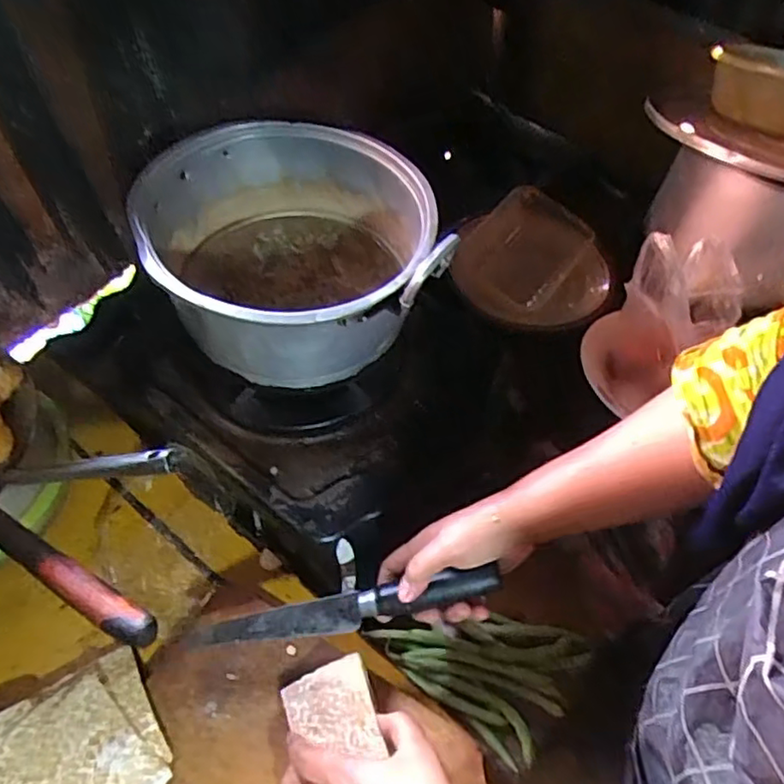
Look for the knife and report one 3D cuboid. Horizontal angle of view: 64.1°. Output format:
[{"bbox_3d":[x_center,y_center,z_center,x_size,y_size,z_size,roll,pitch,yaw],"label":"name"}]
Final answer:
[{"bbox_3d":[-0.043,0.173,0.484,0.253,0.026,0.024,-14,53,7],"label":"knife"}]

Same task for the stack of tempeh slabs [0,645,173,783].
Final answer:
[{"bbox_3d":[-0.243,0.280,0.462,0.144,0.017,0.123,-27,63,-15],"label":"stack of tempeh slabs"}]

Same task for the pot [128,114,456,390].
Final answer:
[{"bbox_3d":[-0.087,-0.110,0.538,0.222,0.131,0.241,2,53,-2],"label":"pot"}]

